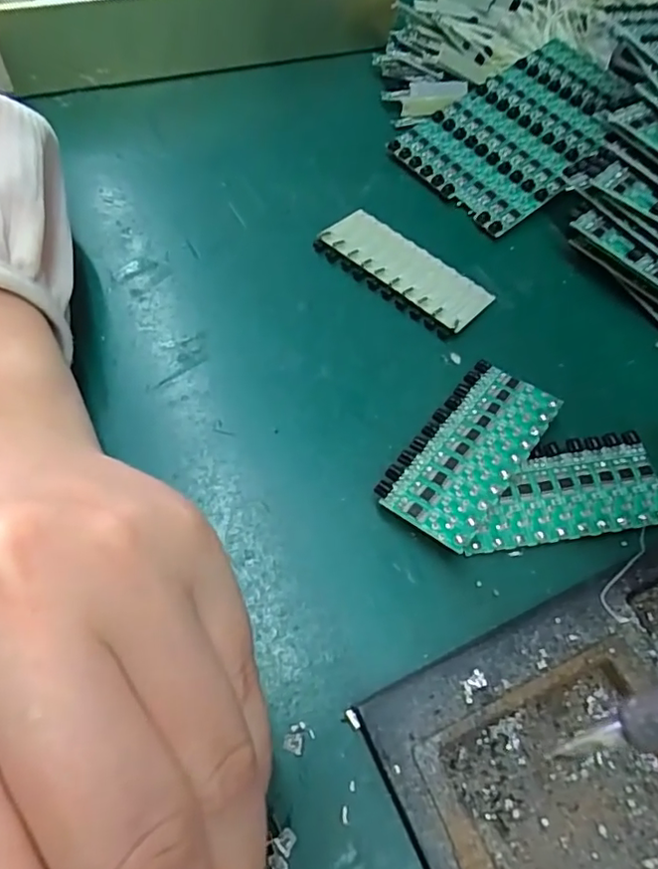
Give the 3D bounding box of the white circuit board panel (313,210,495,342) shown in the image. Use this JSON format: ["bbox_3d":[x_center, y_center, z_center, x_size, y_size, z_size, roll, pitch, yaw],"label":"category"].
[{"bbox_3d":[0.033,-0.076,0.260,0.078,0.007,0.036,40,64,16],"label":"white circuit board panel"}]

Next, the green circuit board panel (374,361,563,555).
[{"bbox_3d":[0.052,0.005,0.213,0.035,0.012,0.079,35,63,13],"label":"green circuit board panel"}]

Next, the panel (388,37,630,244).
[{"bbox_3d":[0.107,-0.162,0.303,0.133,0.004,0.080,-35,71,-13],"label":"panel"}]

